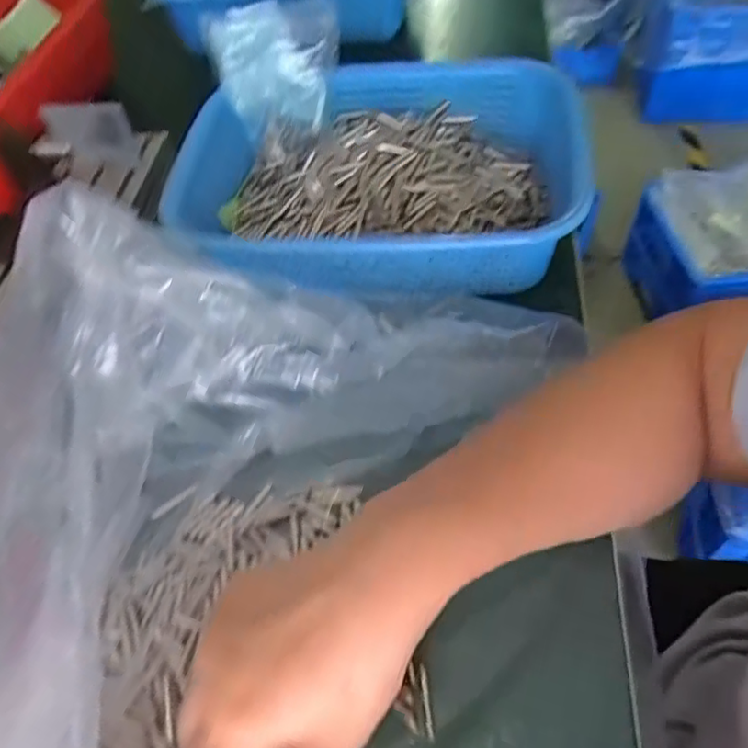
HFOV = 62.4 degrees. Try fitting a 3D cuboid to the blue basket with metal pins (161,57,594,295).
[{"bbox_3d":[0.011,-0.143,0.461,0.265,0.073,0.213,4,54,8],"label":"blue basket with metal pins"}]

